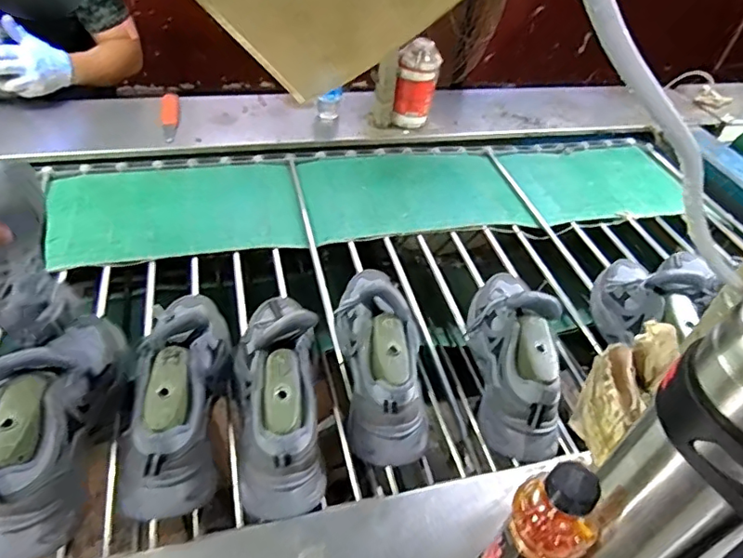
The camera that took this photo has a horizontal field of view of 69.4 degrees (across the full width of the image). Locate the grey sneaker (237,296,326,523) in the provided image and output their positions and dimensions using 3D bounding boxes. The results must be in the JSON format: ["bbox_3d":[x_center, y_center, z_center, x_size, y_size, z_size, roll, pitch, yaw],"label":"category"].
[{"bbox_3d":[-0.119,0.120,0.660,0.103,0.126,0.285,-5,46,-10],"label":"grey sneaker"}]

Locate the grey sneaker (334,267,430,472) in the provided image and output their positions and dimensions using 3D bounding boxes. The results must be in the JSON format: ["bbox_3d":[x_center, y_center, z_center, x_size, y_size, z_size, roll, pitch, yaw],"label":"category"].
[{"bbox_3d":[0.003,0.080,0.721,0.089,0.124,0.283,-7,46,-12],"label":"grey sneaker"}]

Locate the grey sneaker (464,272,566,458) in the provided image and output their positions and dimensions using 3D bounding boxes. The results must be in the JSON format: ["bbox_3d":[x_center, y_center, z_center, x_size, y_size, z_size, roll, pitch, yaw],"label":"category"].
[{"bbox_3d":[0.203,0.100,0.766,0.095,0.157,0.293,3,45,-2],"label":"grey sneaker"}]

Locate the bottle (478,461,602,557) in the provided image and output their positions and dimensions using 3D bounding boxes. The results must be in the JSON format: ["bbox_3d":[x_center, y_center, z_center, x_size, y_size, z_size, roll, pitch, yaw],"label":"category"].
[{"bbox_3d":[0.145,0.247,0.493,0.063,0.223,0.068,-33,56,-32],"label":"bottle"}]

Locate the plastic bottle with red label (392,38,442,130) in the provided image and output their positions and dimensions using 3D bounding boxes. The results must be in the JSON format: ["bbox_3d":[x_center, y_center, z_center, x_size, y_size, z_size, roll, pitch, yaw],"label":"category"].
[{"bbox_3d":[0.103,-0.437,1.251,0.091,0.204,0.070,10,45,5],"label":"plastic bottle with red label"}]

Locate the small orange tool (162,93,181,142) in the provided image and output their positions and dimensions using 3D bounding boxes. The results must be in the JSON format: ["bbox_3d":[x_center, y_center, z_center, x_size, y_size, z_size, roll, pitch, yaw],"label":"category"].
[{"bbox_3d":[-0.454,-0.366,1.207,0.039,0.029,0.176,-7,46,-12],"label":"small orange tool"}]

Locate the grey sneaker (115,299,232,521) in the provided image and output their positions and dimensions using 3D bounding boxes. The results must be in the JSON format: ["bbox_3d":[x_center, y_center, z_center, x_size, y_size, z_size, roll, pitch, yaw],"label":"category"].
[{"bbox_3d":[-0.235,0.116,0.661,0.083,0.128,0.304,-1,45,-6],"label":"grey sneaker"}]

